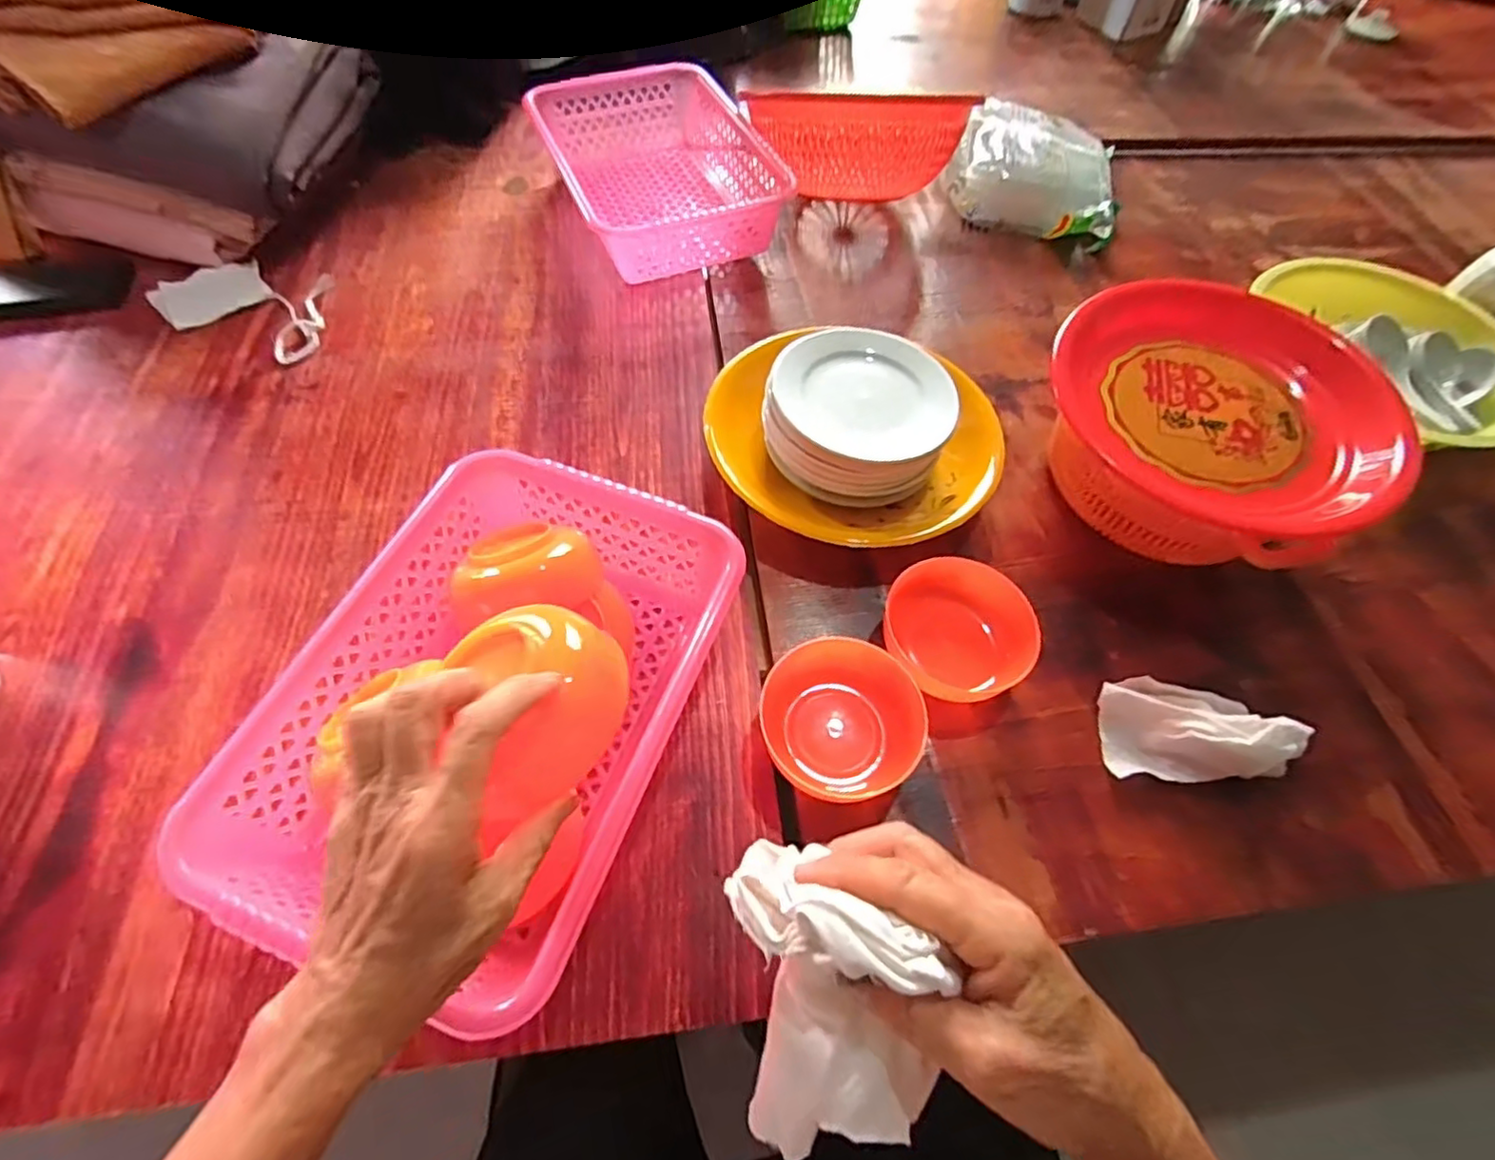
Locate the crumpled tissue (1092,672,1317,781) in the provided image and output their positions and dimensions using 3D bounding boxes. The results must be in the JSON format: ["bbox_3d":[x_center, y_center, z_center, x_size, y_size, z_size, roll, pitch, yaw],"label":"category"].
[{"bbox_3d":[0.299,0.096,0.443,0.107,0.050,0.069,4,59,-1],"label":"crumpled tissue"}]

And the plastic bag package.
[{"bbox_3d":[0.352,-0.492,0.794,0.199,0.072,0.175,22,60,10],"label":"plastic bag package"}]

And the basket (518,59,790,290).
[{"bbox_3d":[-0.102,-0.456,0.736,0.203,0.082,0.284,-18,62,-14],"label":"basket"}]

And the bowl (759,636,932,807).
[{"bbox_3d":[0.060,0.092,0.437,0.100,0.044,0.099,1,59,-2],"label":"bowl"}]

